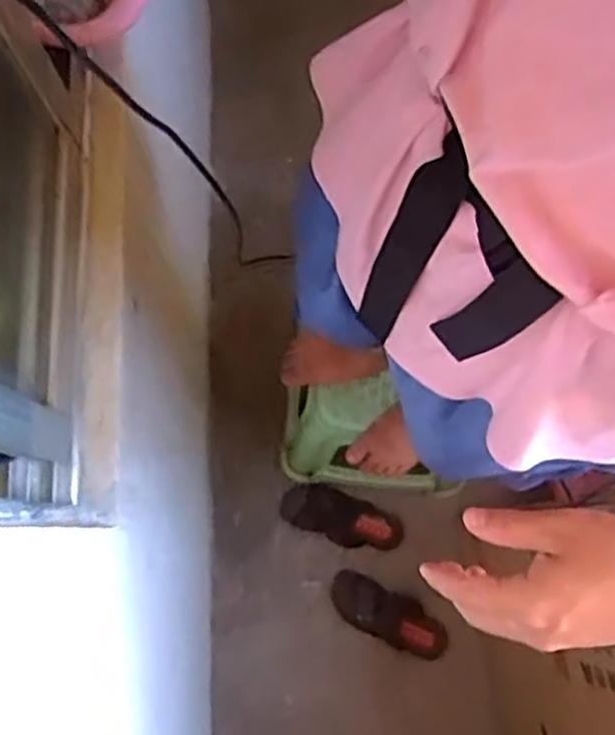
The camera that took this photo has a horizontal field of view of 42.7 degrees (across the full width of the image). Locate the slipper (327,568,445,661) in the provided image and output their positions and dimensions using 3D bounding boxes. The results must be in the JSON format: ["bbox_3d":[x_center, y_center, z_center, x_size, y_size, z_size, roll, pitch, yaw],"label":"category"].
[{"bbox_3d":[0.175,0.542,1.725,0.274,0.051,0.115,23,79,4],"label":"slipper"}]

